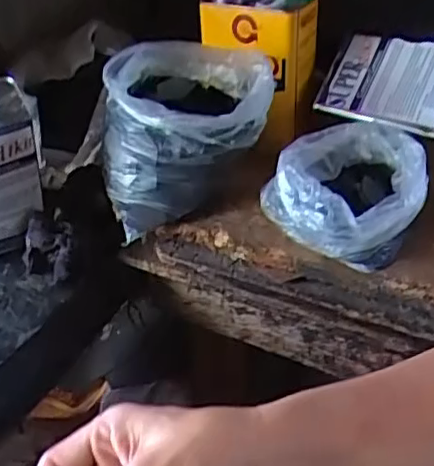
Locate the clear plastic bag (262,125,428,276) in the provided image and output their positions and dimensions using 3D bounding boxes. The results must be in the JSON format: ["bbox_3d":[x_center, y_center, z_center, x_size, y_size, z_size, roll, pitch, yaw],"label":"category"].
[{"bbox_3d":[0.175,-0.051,0.780,0.197,0.108,0.154,-22,37,-20],"label":"clear plastic bag"}]

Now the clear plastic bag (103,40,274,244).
[{"bbox_3d":[-0.043,-0.143,0.843,0.221,0.187,0.201,-6,35,2],"label":"clear plastic bag"}]

